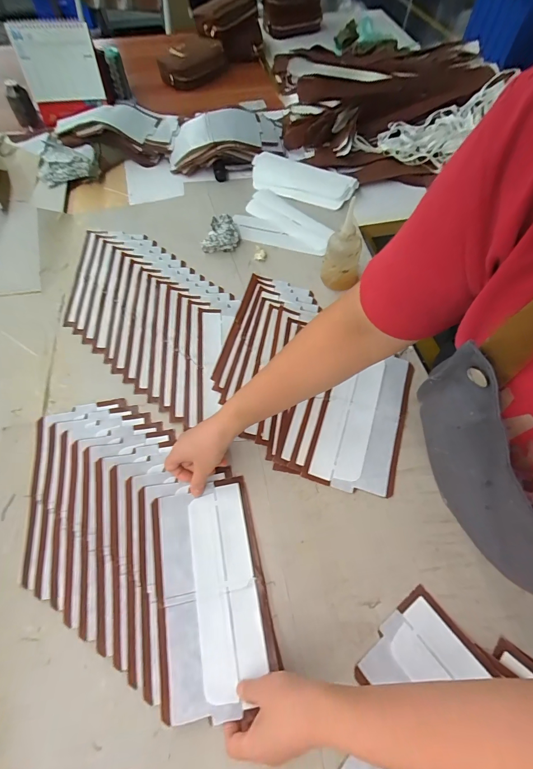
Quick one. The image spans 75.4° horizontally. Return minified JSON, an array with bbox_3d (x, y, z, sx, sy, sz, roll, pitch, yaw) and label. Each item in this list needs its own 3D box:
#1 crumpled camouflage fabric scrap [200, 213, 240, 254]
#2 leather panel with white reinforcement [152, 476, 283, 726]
[{"bbox_3d":[-0.094,-0.304,0.696,0.076,0.039,0.069,-5,61,-4],"label":"crumpled camouflage fabric scrap"},{"bbox_3d":[-0.068,0.239,0.414,0.124,0.011,0.230,-9,60,-12],"label":"leather panel with white reinforcement"}]

